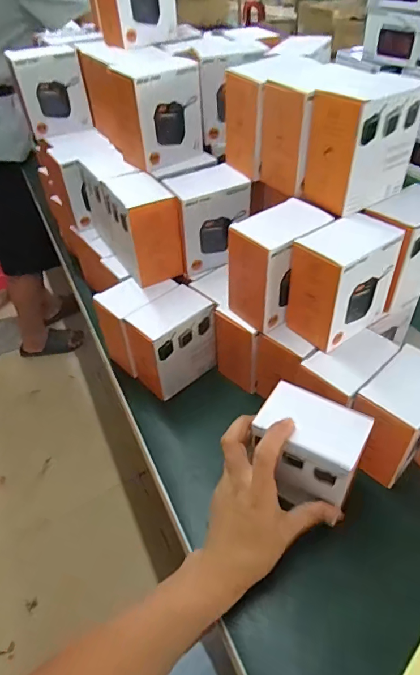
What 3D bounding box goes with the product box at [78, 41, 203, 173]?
[{"bbox_3d":[-0.101,-0.341,0.611,0.105,0.111,0.217,-22,46,-16],"label":"product box"}]

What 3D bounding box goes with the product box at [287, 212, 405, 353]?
[{"bbox_3d":[0.143,-0.062,0.460,0.103,0.106,0.063,-31,49,-23],"label":"product box"}]

